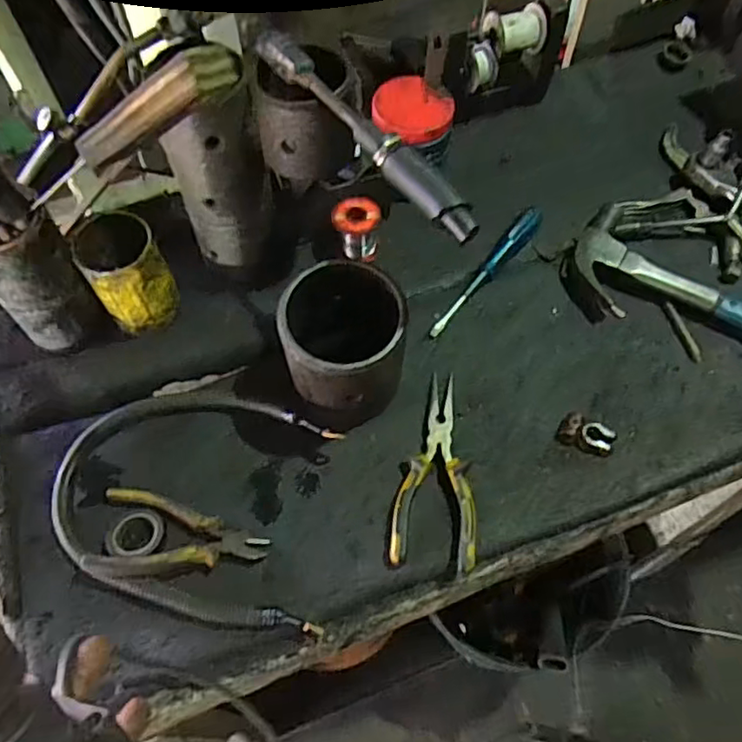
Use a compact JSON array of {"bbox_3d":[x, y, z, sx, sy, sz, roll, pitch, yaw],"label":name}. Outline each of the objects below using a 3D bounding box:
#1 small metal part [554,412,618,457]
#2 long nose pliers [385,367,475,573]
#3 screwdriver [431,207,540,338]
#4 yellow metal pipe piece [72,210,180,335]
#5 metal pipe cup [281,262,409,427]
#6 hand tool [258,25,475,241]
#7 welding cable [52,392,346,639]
[{"bbox_3d":[0.211,0.061,0.599,0.054,0.024,0.028,18,62,11],"label":"small metal part"},{"bbox_3d":[0.062,0.093,0.590,0.077,0.015,0.188,4,60,4],"label":"long nose pliers"},{"bbox_3d":[0.126,-0.107,0.677,0.025,0.021,0.186,37,80,20],"label":"screwdriver"},{"bbox_3d":[-0.249,-0.098,0.627,0.078,0.103,0.079,-36,66,-18],"label":"yellow metal pipe piece"},{"bbox_3d":[-0.025,-0.033,0.585,0.109,0.144,0.133,-2,60,0],"label":"metal pipe cup"},{"bbox_3d":[-0.008,-0.188,0.475,0.030,0.039,0.246,-37,66,-19],"label":"hand tool"},{"bbox_3d":[-0.167,0.114,0.578,0.259,0.029,0.205,12,61,8],"label":"welding cable"}]

